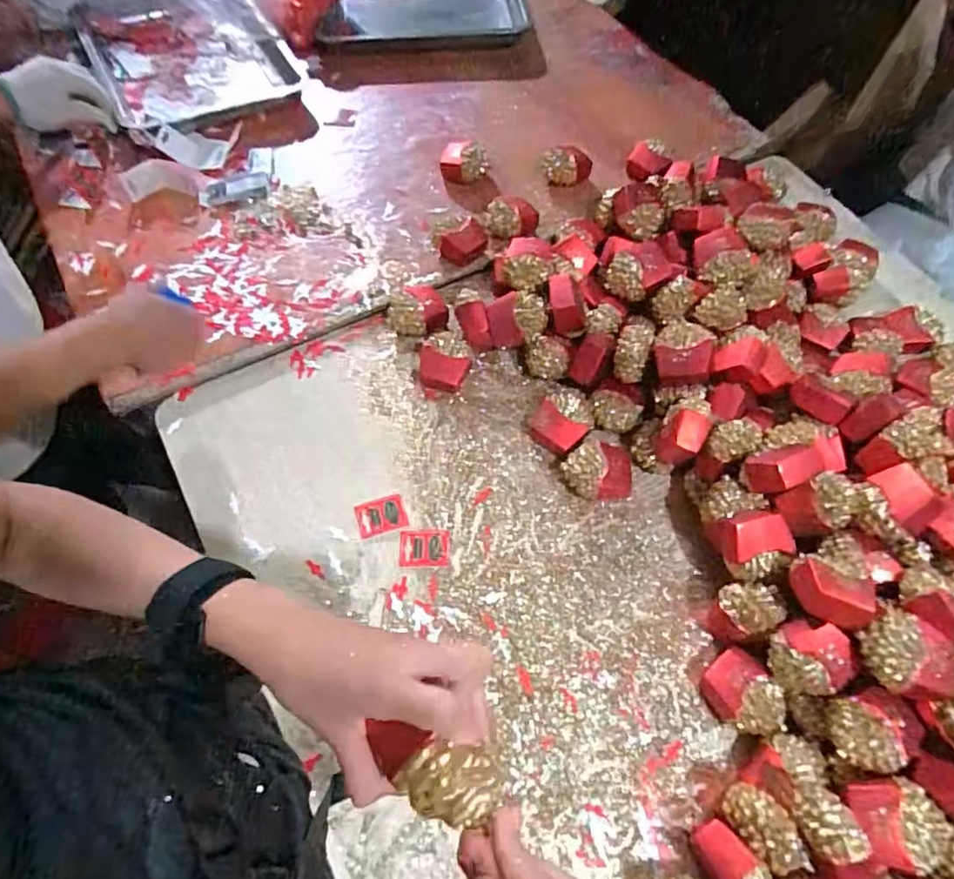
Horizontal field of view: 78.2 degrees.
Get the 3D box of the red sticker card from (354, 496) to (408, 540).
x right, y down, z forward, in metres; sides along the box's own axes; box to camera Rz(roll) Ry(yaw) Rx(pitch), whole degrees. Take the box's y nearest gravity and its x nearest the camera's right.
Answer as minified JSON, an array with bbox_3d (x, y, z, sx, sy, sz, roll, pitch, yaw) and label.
[{"bbox_3d":[-0.117,0.094,0.716,0.060,0.004,0.044,-15,66,-12],"label":"red sticker card"}]

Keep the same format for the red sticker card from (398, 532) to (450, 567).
[{"bbox_3d":[-0.062,0.130,0.699,0.058,0.004,0.044,-1,61,-3],"label":"red sticker card"}]

